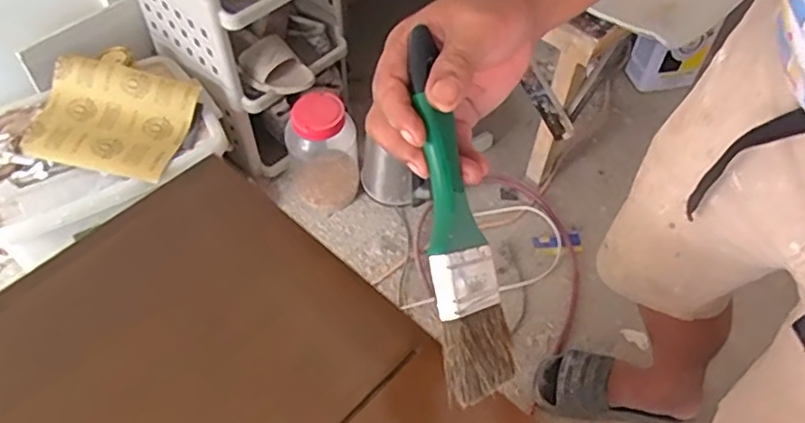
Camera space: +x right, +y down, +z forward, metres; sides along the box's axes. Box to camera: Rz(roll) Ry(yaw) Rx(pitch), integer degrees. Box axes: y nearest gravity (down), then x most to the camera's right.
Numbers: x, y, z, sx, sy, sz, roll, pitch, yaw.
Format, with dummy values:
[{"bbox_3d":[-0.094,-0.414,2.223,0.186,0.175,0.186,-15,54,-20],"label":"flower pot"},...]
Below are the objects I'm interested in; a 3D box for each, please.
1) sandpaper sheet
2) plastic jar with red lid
[{"bbox_3d":[-0.555,-0.197,1.183,0.277,0.070,0.247,11,53,6],"label":"sandpaper sheet"},{"bbox_3d":[-0.173,-0.179,1.278,0.118,0.119,0.122,39,61,24],"label":"plastic jar with red lid"}]

